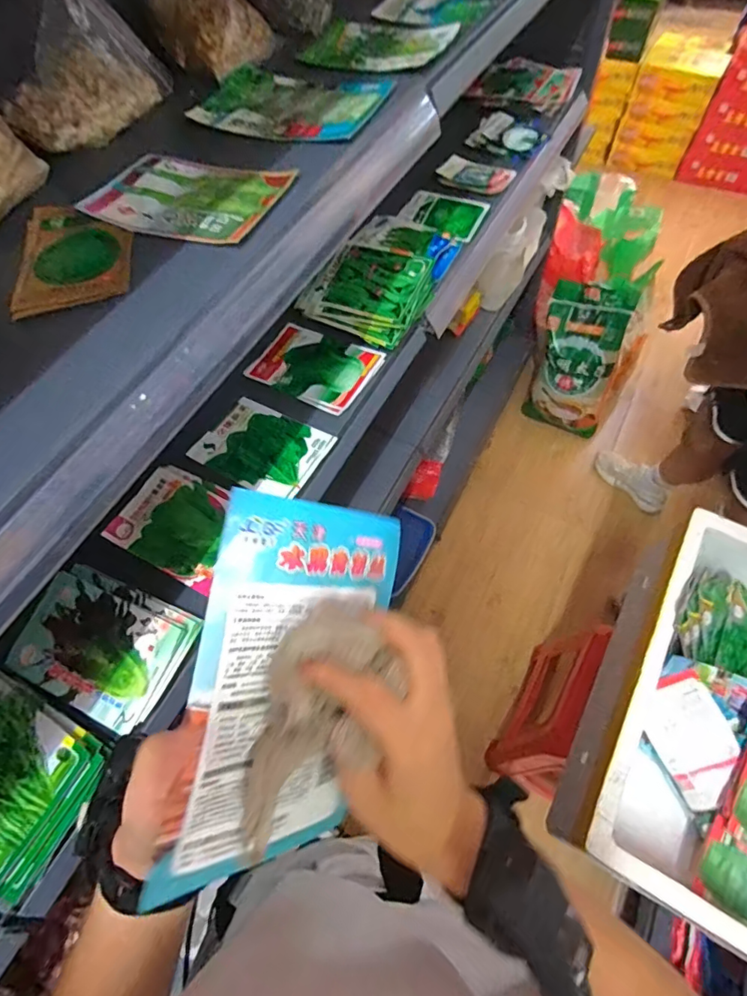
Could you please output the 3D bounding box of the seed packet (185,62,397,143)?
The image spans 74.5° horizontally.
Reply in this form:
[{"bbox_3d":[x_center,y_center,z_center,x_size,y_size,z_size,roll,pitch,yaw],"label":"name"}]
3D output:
[{"bbox_3d":[-0.093,-0.451,0.558,0.218,0.018,0.154,21,64,15],"label":"seed packet"}]

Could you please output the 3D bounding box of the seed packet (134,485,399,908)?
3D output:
[{"bbox_3d":[-0.041,0.100,0.265,0.009,0.121,0.190,10,87,43],"label":"seed packet"}]

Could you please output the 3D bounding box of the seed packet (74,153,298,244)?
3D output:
[{"bbox_3d":[-0.176,-0.288,0.468,0.177,0.010,0.124,16,63,13],"label":"seed packet"}]

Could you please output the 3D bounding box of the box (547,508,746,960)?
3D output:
[{"bbox_3d":[0.540,0.327,0.693,0.380,0.183,0.503,25,65,17],"label":"box"}]

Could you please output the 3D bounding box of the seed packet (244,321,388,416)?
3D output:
[{"bbox_3d":[-0.098,-0.210,0.785,0.189,0.015,0.132,25,67,22],"label":"seed packet"}]

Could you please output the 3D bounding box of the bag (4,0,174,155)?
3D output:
[{"bbox_3d":[-0.309,-0.444,0.534,0.024,0.123,0.159,33,95,42],"label":"bag"}]

